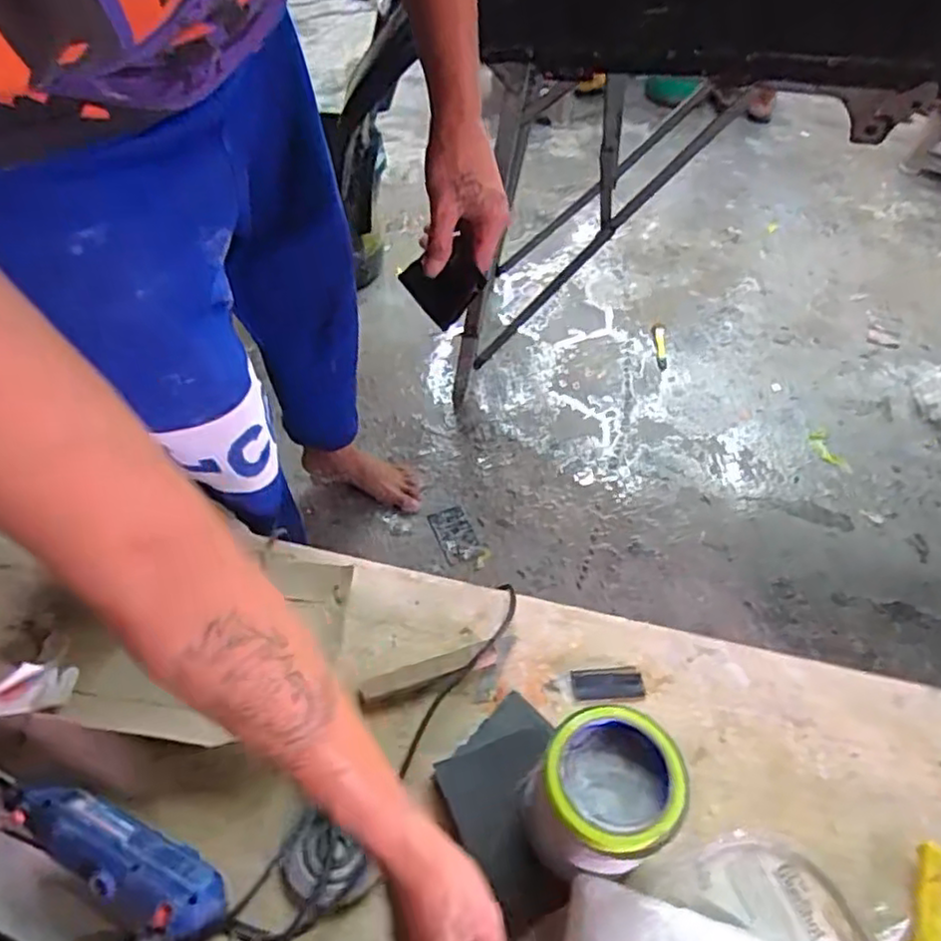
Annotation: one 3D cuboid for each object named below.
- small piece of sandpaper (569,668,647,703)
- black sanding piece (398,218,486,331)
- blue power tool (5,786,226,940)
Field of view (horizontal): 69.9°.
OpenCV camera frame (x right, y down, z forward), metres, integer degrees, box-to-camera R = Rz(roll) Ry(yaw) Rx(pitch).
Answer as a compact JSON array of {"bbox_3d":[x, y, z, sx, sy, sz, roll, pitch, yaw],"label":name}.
[{"bbox_3d":[0.135,0.211,0.666,0.069,0.004,0.034,-1,51,-3],"label":"small piece of sandpaper"},{"bbox_3d":[-0.023,-0.174,0.617,0.063,0.006,0.069,-41,77,8],"label":"black sanding piece"},{"bbox_3d":[-0.280,0.298,0.523,0.198,0.048,0.052,19,53,13],"label":"blue power tool"}]

